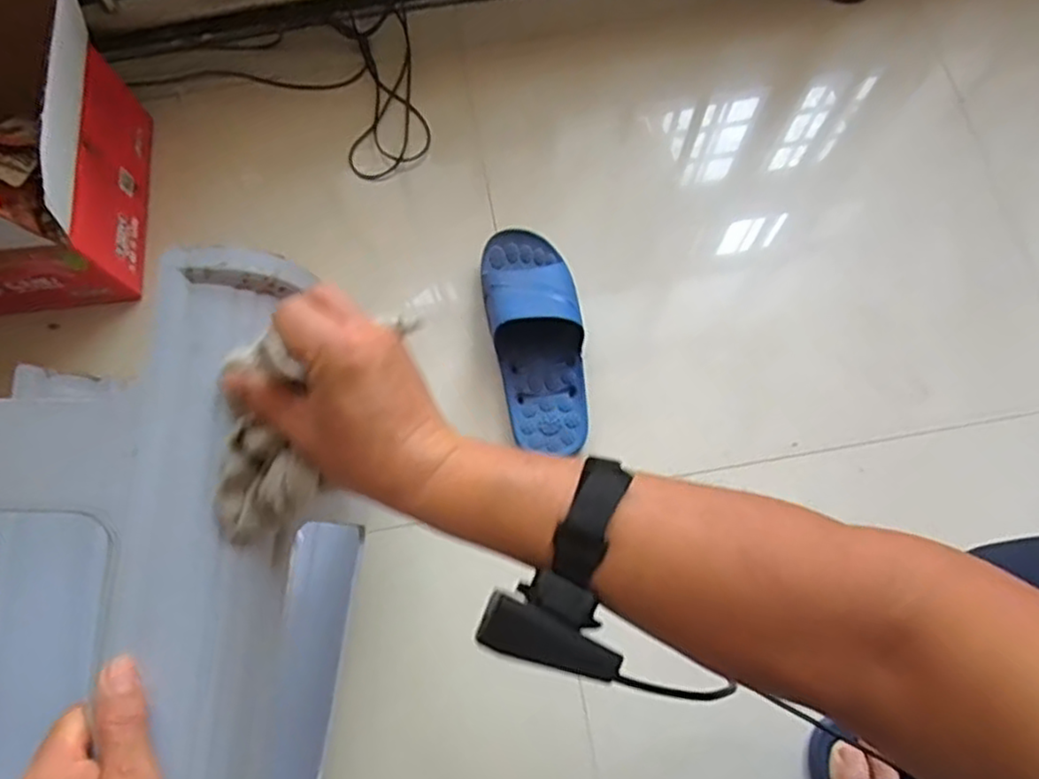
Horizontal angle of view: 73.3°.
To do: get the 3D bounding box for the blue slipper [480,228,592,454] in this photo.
[{"bbox_3d":[0.016,-0.062,0.740,0.096,0.065,0.259,-7,74,0],"label":"blue slipper"}]

